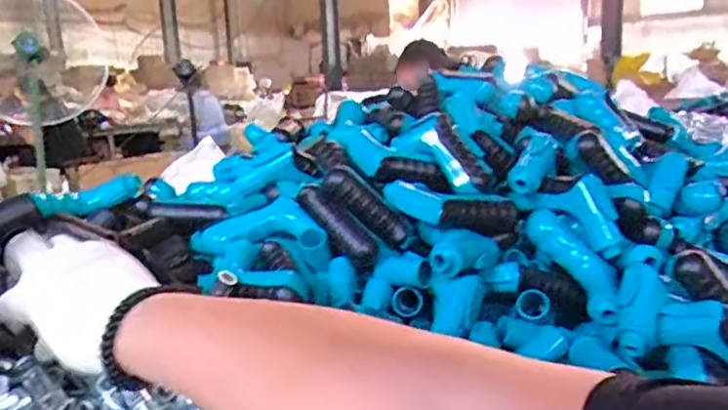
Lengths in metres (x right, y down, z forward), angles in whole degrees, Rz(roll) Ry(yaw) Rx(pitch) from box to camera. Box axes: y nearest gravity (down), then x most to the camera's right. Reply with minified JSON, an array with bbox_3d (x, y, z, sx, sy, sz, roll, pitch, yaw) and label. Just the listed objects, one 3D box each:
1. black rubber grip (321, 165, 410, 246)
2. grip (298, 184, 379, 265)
[{"bbox_3d":[0.004,0.002,0.656,0.106,0.031,0.023,41,12,-10],"label":"black rubber grip"},{"bbox_3d":[-0.029,0.018,0.651,0.103,0.031,0.035,43,29,14],"label":"grip"}]

